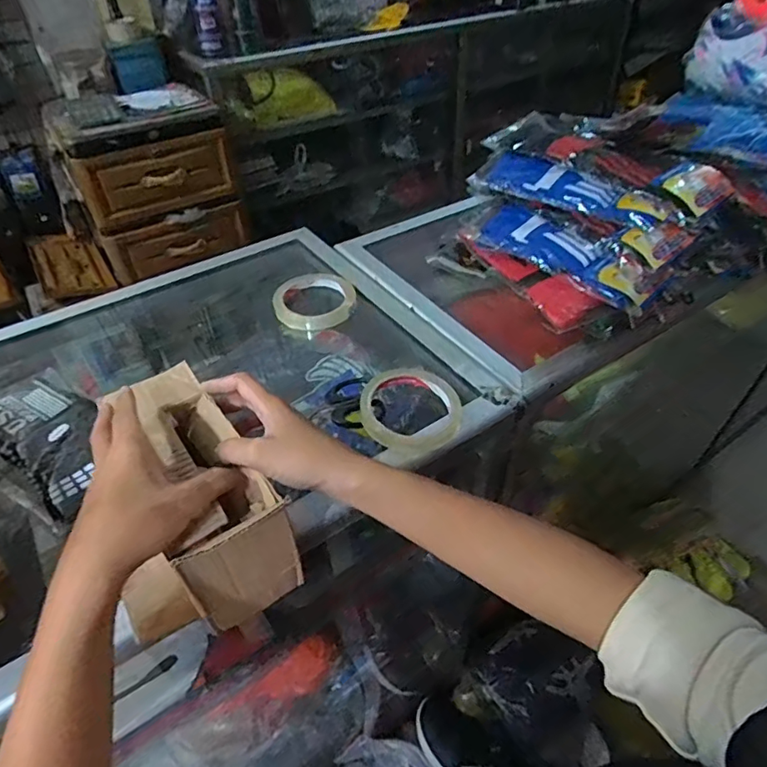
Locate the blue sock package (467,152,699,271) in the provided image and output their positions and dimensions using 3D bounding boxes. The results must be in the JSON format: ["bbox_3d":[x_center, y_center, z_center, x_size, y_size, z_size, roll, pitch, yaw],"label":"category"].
[{"bbox_3d":[0.227,-0.222,0.643,0.268,0.063,0.031,38,12,31],"label":"blue sock package"}]

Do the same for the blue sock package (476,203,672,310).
[{"bbox_3d":[0.214,-0.162,0.640,0.234,0.041,0.082,35,85,29],"label":"blue sock package"}]

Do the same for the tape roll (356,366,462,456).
[{"bbox_3d":[0.025,0.024,0.505,0.093,0.013,0.087,5,59,-9],"label":"tape roll"}]

